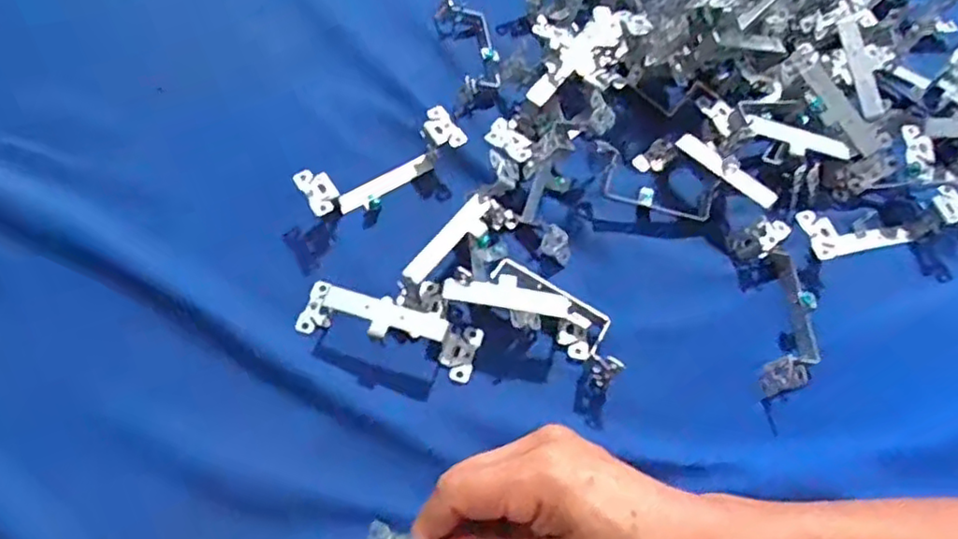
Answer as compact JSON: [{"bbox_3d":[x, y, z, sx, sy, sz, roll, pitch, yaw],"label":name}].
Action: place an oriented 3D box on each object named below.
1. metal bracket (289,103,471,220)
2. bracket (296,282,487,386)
[{"bbox_3d":[-0.061,-0.065,0.413,0.106,0.027,0.031,-30,70,-16],"label":"metal bracket"},{"bbox_3d":[-0.051,0.030,0.362,0.104,0.029,0.033,15,65,4],"label":"bracket"}]

